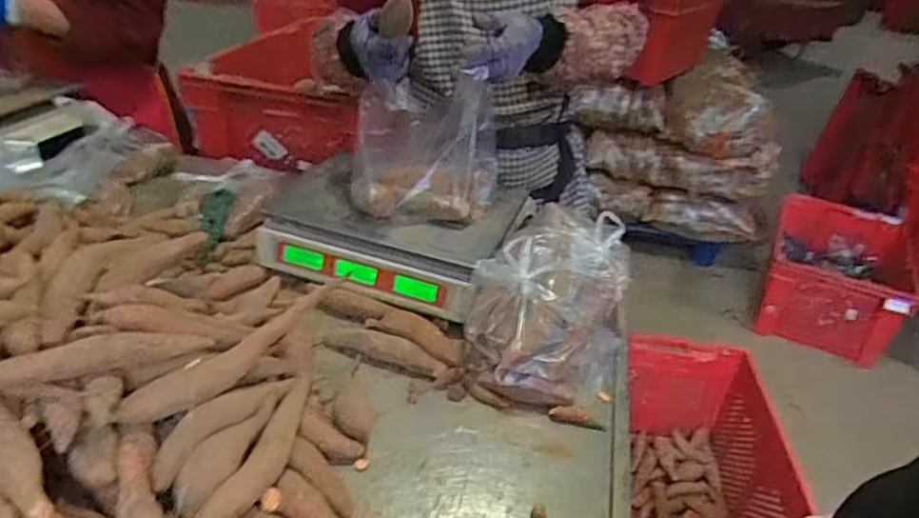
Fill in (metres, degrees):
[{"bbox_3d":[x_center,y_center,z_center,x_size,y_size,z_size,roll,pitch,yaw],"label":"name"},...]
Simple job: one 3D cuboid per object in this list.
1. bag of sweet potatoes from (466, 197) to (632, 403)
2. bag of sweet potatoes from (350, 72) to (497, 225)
[{"bbox_3d":[0.128,0.045,0.812,0.169,0.134,0.305,17,32,19],"label":"bag of sweet potatoes"},{"bbox_3d":[-0.048,-0.153,0.887,0.219,0.191,0.089,-7,33,-18],"label":"bag of sweet potatoes"}]

